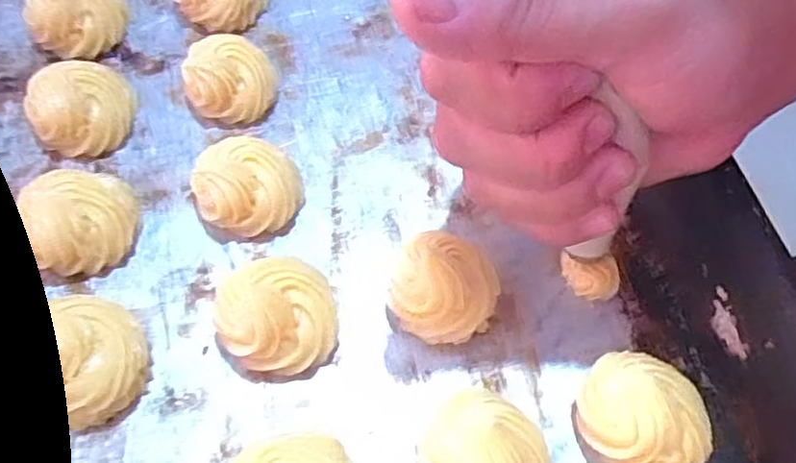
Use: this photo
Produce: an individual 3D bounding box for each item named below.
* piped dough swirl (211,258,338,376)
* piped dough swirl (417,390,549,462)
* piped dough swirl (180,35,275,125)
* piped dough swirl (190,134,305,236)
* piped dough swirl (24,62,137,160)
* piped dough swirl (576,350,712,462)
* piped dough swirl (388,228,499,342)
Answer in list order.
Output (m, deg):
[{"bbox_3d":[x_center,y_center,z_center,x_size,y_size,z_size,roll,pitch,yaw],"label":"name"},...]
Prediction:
[{"bbox_3d":[-0.041,0.029,0.220,0.037,0.020,0.037,0,59,-1],"label":"piped dough swirl"},{"bbox_3d":[0.026,0.068,0.195,0.038,0.023,0.037,0,59,-1],"label":"piped dough swirl"},{"bbox_3d":[-0.070,-0.066,0.274,0.034,0.022,0.034,3,59,1],"label":"piped dough swirl"},{"bbox_3d":[-0.056,-0.018,0.247,0.038,0.022,0.034,-4,59,-3],"label":"piped dough swirl"},{"bbox_3d":[-0.128,-0.050,0.265,0.038,0.017,0.036,-12,60,-8],"label":"piped dough swirl"},{"bbox_3d":[0.075,0.058,0.205,0.036,0.019,0.039,0,59,-1],"label":"piped dough swirl"},{"bbox_3d":[0.015,0.021,0.220,0.034,0.027,0.040,26,62,14],"label":"piped dough swirl"}]

